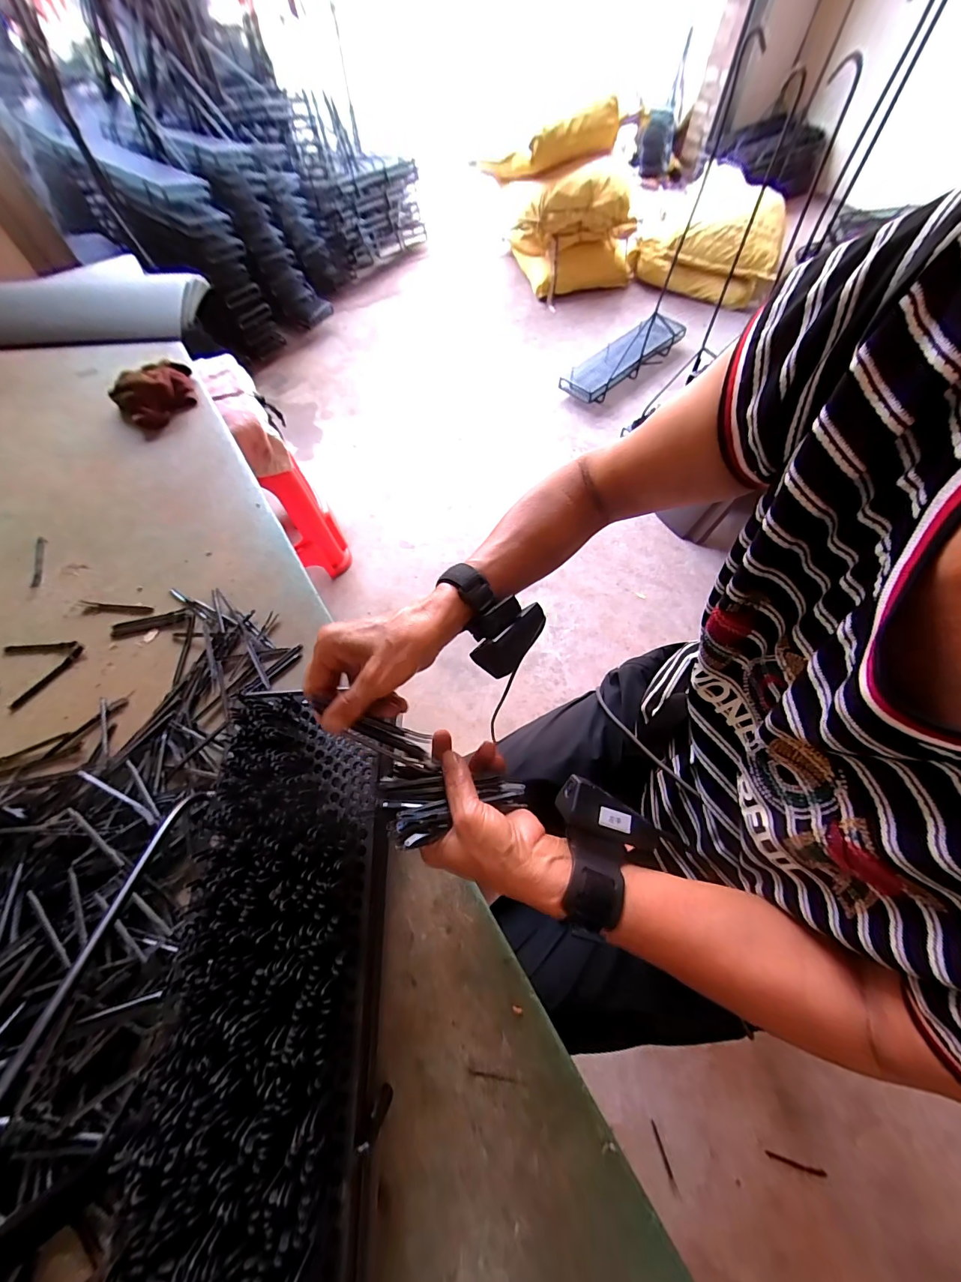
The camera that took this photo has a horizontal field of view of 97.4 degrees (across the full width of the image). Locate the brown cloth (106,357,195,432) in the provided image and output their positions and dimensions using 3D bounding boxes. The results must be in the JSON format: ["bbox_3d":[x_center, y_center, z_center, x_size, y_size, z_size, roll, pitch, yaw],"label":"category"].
[{"bbox_3d":[-0.523,-0.404,0.683,0.093,0.054,0.130,41,72,19],"label":"brown cloth"}]

